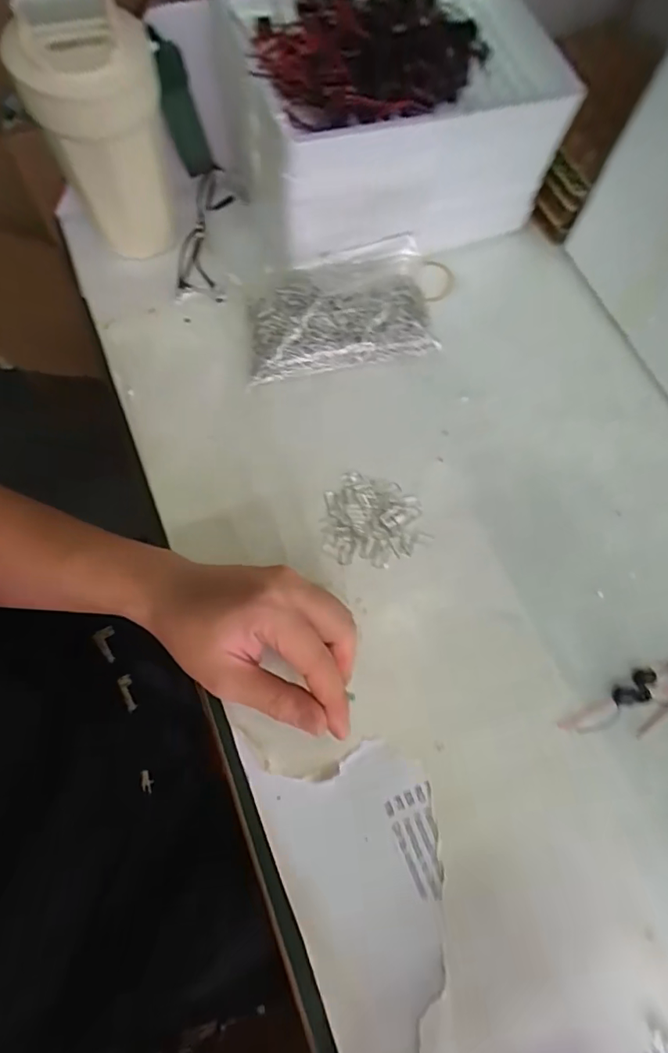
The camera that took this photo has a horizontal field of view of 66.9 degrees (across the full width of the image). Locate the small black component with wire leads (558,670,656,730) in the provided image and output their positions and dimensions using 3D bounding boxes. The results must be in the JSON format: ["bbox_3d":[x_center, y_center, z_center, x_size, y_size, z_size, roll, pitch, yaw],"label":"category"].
[{"bbox_3d":[0.184,0.118,0.333,0.072,0.007,0.016,-28,73,-12],"label":"small black component with wire leads"}]

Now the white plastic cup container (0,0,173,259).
[{"bbox_3d":[-0.163,-0.278,0.374,0.084,0.159,0.093,-19,72,-9],"label":"white plastic cup container"}]

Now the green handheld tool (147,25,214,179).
[{"bbox_3d":[-0.116,-0.317,0.386,0.028,0.137,0.019,-6,92,-5],"label":"green handheld tool"}]

